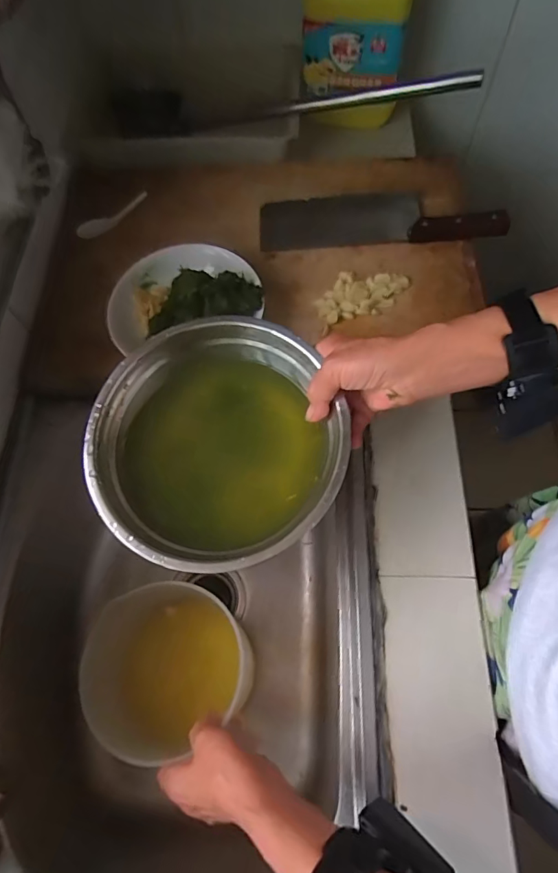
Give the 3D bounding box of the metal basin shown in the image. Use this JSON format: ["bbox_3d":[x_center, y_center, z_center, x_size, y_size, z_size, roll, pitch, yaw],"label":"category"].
[{"bbox_3d":[-0.055,0.005,0.434,0.221,0.062,0.219,-1,65,2],"label":"metal basin"}]

